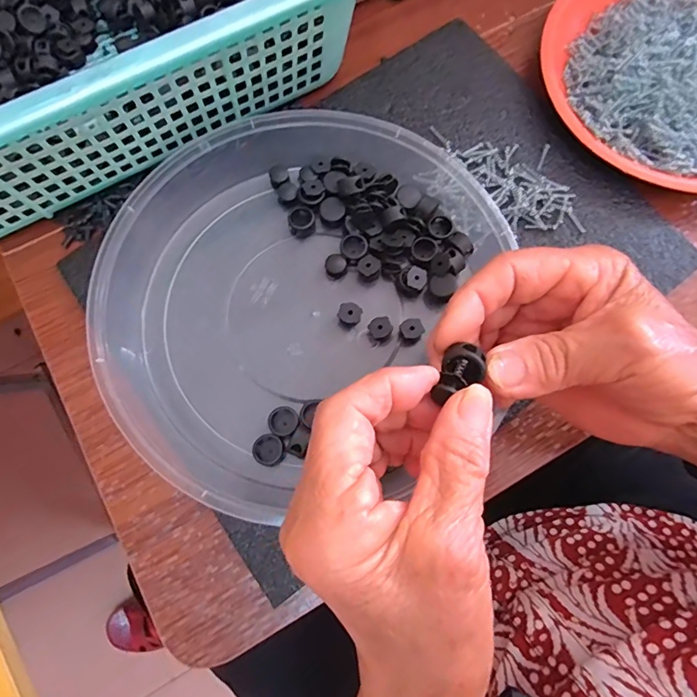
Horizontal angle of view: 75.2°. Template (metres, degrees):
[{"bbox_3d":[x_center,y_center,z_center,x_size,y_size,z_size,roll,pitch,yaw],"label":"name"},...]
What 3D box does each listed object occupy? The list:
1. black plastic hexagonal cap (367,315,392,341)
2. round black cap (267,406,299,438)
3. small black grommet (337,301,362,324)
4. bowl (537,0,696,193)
[{"bbox_3d":[0.019,-0.012,0.274,0.013,0.010,0.014,42,80,8],"label":"black plastic hexagonal cap"},{"bbox_3d":[-0.037,0.042,0.260,0.016,0.008,0.017,0,77,-1],"label":"round black cap"},{"bbox_3d":[0.001,-0.021,0.276,0.014,0.011,0.013,0,77,-1],"label":"small black grommet"},{"bbox_3d":[0.229,-0.191,0.311,0.186,0.031,0.179,0,77,-1],"label":"bowl"}]

